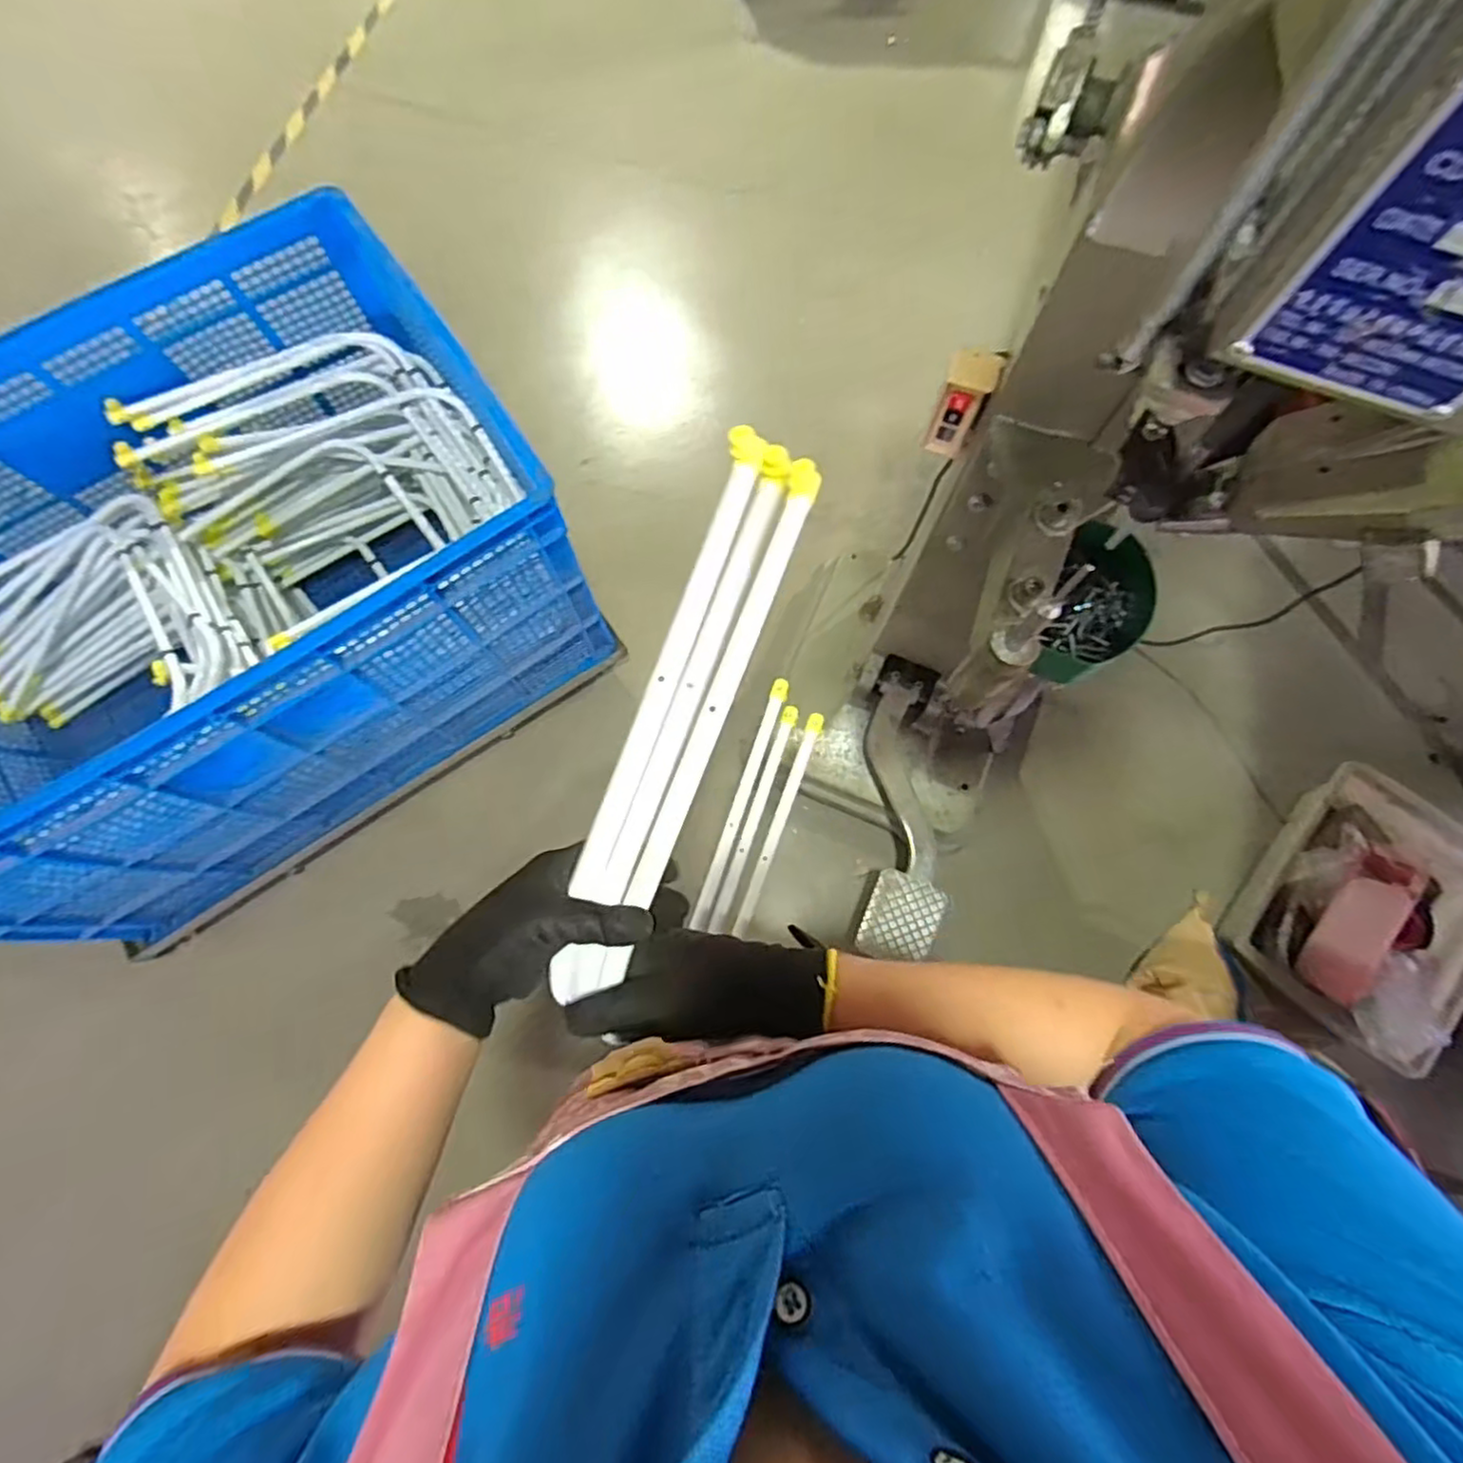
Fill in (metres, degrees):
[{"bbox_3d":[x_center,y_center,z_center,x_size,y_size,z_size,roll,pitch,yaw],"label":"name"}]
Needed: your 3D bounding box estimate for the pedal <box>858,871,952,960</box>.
[{"bbox_3d":[0.310,0.338,1.262,0.131,0.020,0.151,23,76,6],"label":"pedal"}]

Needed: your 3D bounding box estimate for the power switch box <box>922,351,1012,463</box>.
[{"bbox_3d":[0.245,-0.352,0.741,0.054,0.117,0.045,23,76,6],"label":"power switch box"}]

